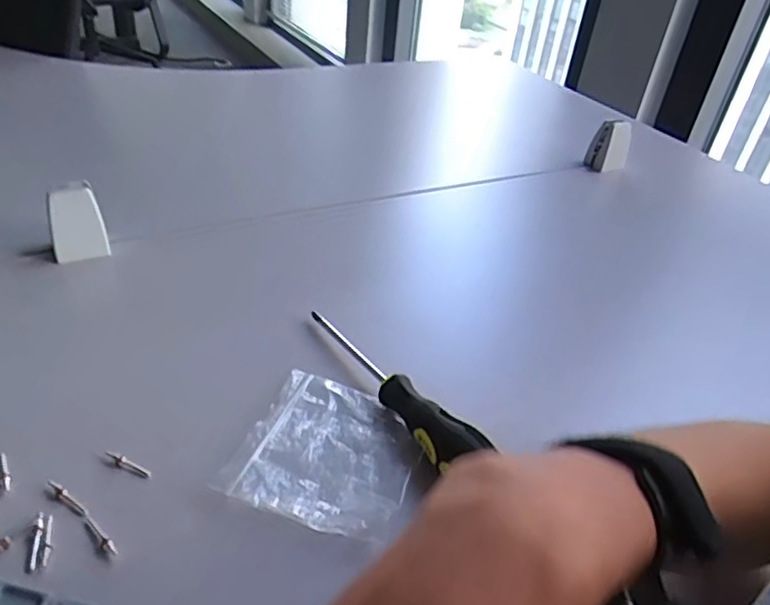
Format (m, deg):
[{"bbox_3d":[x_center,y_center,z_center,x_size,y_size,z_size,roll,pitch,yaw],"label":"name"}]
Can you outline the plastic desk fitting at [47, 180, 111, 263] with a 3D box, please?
[{"bbox_3d":[-0.250,-0.065,0.490,0.040,0.056,0.021,-15,42,-27],"label":"plastic desk fitting"}]

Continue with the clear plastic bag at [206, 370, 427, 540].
[{"bbox_3d":[-0.032,0.089,0.368,0.098,0.008,0.107,16,38,11],"label":"clear plastic bag"}]

